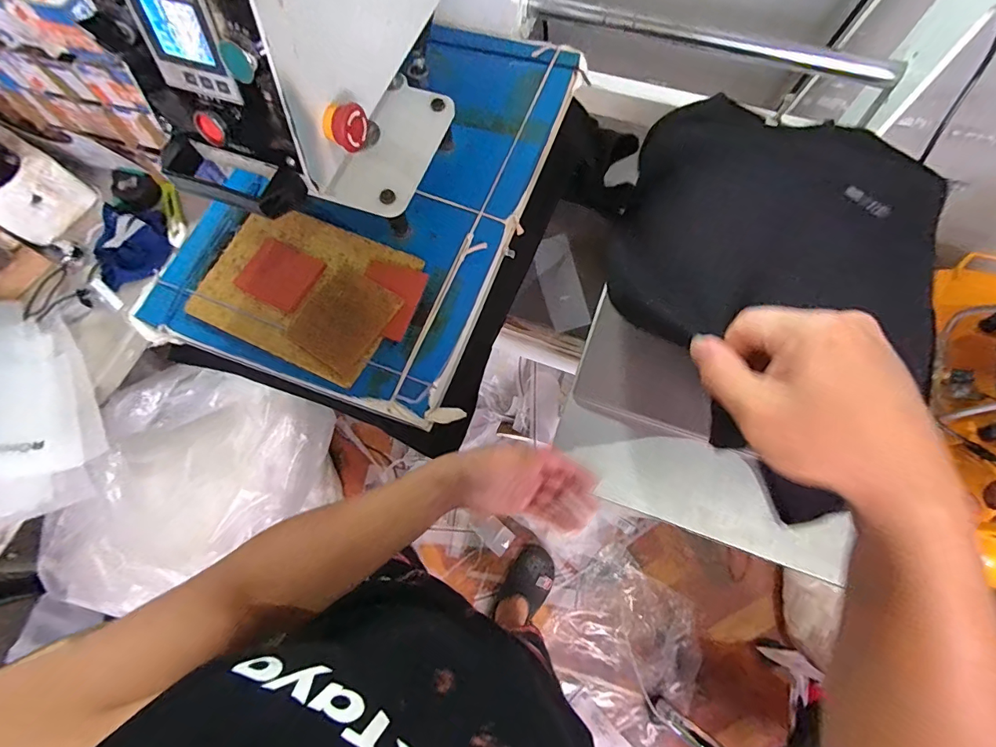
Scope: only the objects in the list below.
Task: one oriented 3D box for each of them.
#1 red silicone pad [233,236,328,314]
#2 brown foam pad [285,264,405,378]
[{"bbox_3d":[-0.280,-0.128,0.579,0.098,0.011,0.078,28,74,12],"label":"red silicone pad"},{"bbox_3d":[-0.187,-0.069,0.542,0.105,0.011,0.113,32,75,13],"label":"brown foam pad"}]

